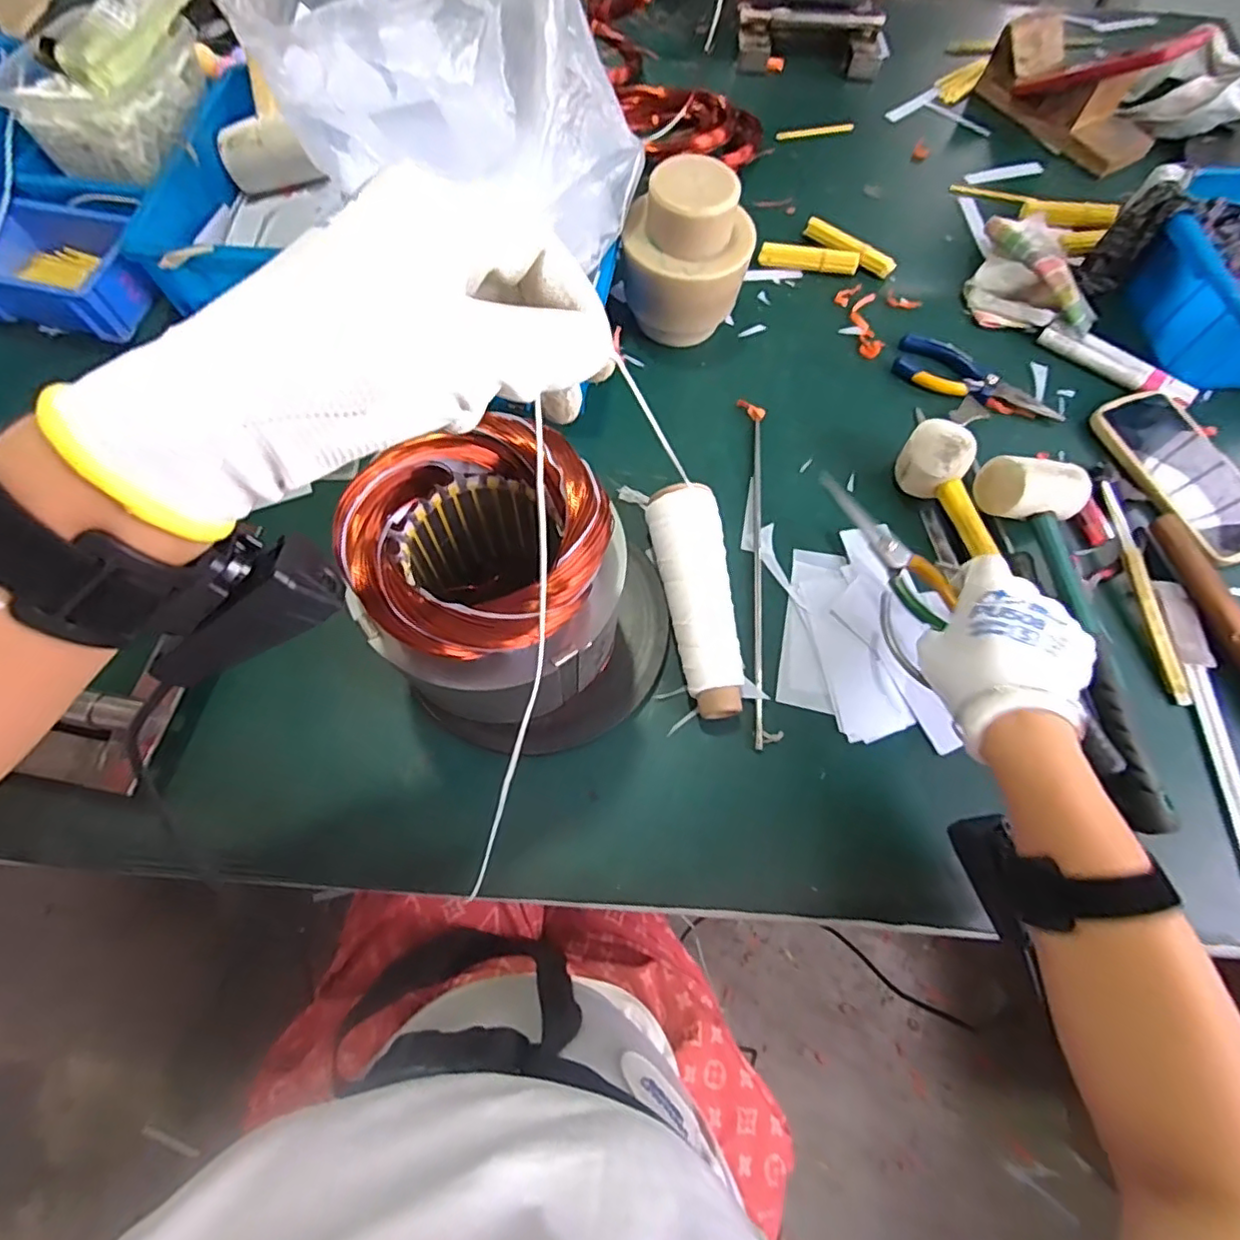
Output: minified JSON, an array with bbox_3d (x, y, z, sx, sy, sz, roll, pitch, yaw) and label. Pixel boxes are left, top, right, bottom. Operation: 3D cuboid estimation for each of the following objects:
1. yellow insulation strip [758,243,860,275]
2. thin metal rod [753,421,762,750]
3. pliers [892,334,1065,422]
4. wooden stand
[{"bbox_3d":[0.193,-0.370,0.617,0.098,0.016,0.025,9,68,1],"label":"yellow insulation strip"},{"bbox_3d":[0.111,-0.042,0.485,0.007,0.006,0.290,6,68,0],"label":"thin metal rod"},{"bbox_3d":[0.334,-0.222,0.560,0.154,0.013,0.059,25,69,8],"label":"pliers"},{"bbox_3d":[0.528,-0.616,0.705,0.093,0.060,0.207,-34,73,-15],"label":"wooden stand"}]

